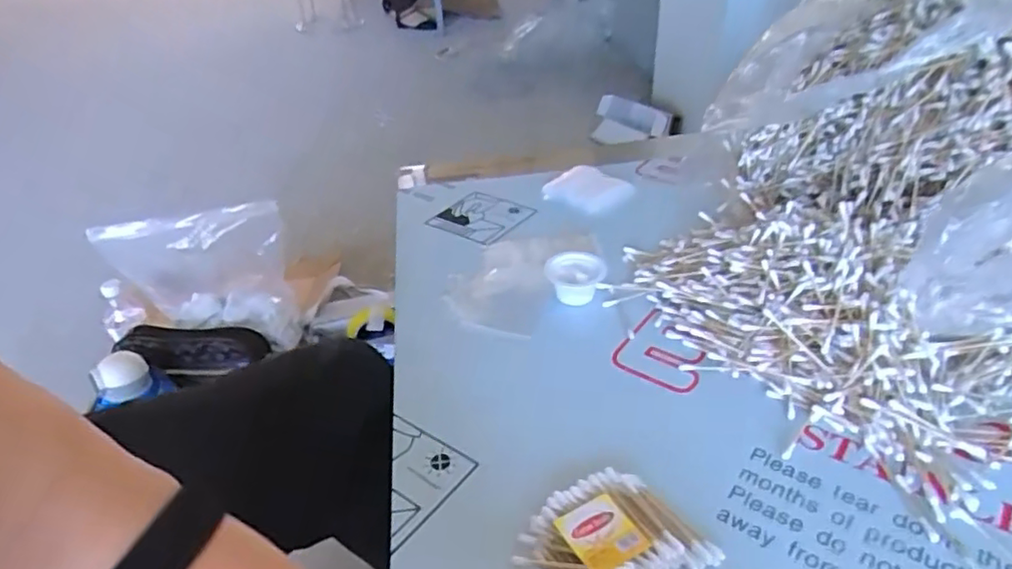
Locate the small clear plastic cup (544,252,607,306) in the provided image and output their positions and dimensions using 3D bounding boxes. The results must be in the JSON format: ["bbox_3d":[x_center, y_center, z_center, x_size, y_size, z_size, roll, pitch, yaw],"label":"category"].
[{"bbox_3d":[0.063,-0.007,0.588,0.049,0.024,0.050,-3,35,2],"label":"small clear plastic cup"}]

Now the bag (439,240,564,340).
[{"bbox_3d":[-0.001,-0.006,0.613,0.091,0.013,0.137,8,37,18],"label":"bag"}]

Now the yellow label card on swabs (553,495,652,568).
[{"bbox_3d":[0.056,0.144,0.373,0.039,0.004,0.043,-21,38,-23],"label":"yellow label card on swabs"}]

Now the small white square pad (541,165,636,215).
[{"bbox_3d":[0.095,-0.112,0.751,0.080,0.011,0.079,27,45,37],"label":"small white square pad"}]

